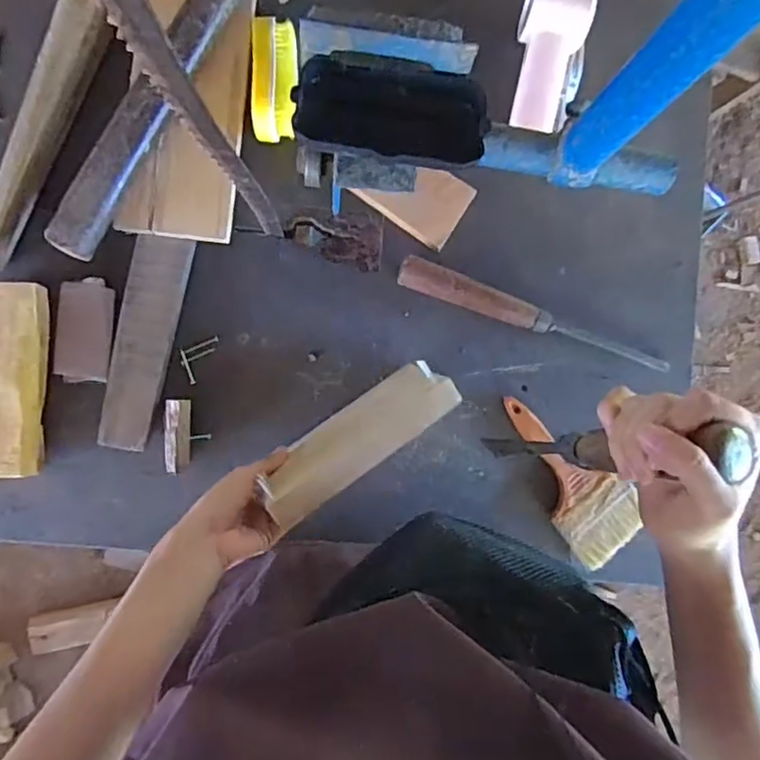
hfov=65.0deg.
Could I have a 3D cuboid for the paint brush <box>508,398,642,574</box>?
[{"bbox_3d":[0.192,0.097,0.610,0.078,0.028,0.185,-34,94,-5],"label":"paint brush"}]

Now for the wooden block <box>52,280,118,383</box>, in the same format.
[{"bbox_3d":[-0.286,-0.048,0.577,0.055,0.011,0.097,2,90,-6],"label":"wooden block"}]

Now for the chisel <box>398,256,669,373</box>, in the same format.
[{"bbox_3d":[0.161,-0.063,0.614,0.295,0.023,0.029,19,88,-6],"label":"chisel"}]

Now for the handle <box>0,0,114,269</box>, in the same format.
[{"bbox_3d":[-0.301,-0.278,0.561,0.045,0.028,0.356,18,88,-6],"label":"handle"}]

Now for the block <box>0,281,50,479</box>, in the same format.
[{"bbox_3d":[-0.340,0.000,0.545,0.055,0.032,0.174,0,90,-6],"label":"block"}]

